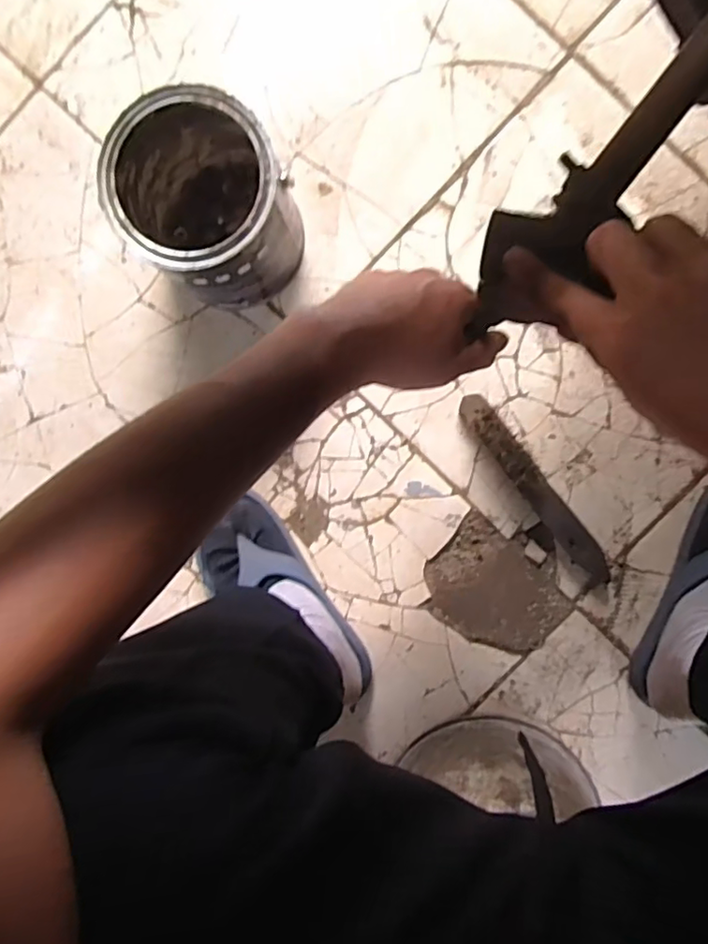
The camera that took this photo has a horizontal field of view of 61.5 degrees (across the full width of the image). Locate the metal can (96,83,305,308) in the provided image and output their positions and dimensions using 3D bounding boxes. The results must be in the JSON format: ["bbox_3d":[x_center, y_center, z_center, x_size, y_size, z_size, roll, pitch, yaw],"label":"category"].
[{"bbox_3d":[-0.139,-0.253,0.571,0.161,0.161,0.141,40,94,1],"label":"metal can"}]

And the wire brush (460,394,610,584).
[{"bbox_3d":[0.189,0.015,0.613,0.035,0.042,0.227,-39,90,4],"label":"wire brush"}]

